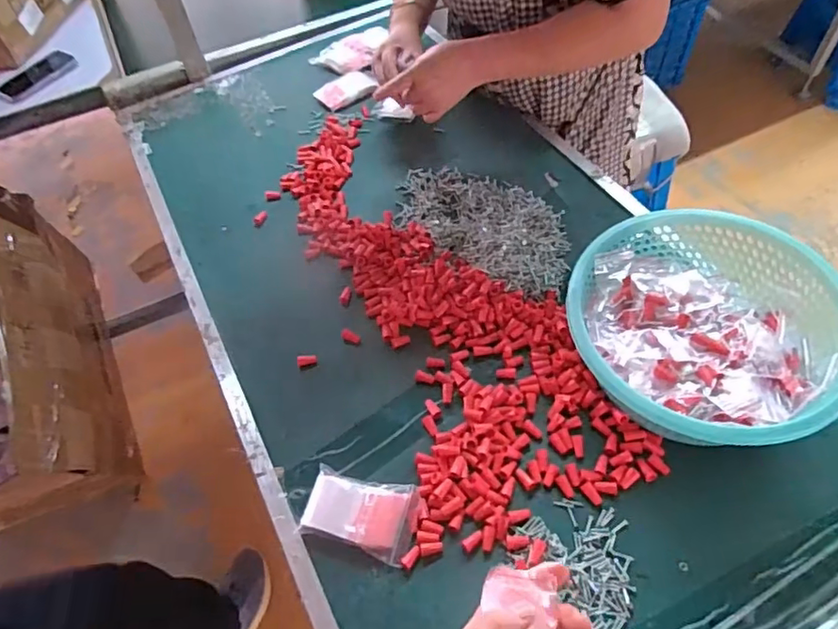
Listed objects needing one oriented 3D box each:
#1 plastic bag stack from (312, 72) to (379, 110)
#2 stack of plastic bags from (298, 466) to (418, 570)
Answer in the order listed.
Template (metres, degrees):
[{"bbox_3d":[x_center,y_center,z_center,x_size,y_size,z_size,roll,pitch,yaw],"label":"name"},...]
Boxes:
[{"bbox_3d":[-0.127,-0.395,1.002,0.094,0.016,0.069,-35,59,-18],"label":"plastic bag stack"},{"bbox_3d":[-0.060,0.202,0.585,0.110,0.021,0.072,11,56,13],"label":"stack of plastic bags"}]

